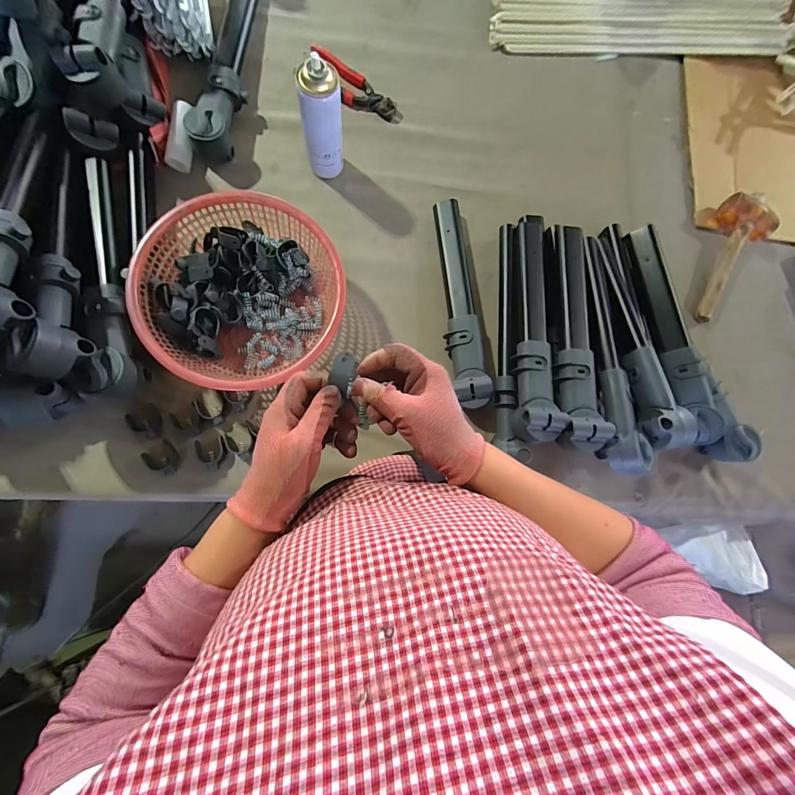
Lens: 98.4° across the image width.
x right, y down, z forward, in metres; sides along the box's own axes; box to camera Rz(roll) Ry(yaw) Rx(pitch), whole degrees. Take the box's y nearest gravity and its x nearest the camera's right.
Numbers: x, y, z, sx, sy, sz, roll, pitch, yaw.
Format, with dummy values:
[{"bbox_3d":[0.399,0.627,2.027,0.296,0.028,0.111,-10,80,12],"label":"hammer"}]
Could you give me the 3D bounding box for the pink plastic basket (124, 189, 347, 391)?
[{"bbox_3d":[-0.239,-0.164,0.555,0.286,0.114,0.273,1,83,-5],"label":"pink plastic basket"}]

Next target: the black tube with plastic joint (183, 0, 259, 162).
[{"bbox_3d":[-0.305,-0.609,0.627,0.070,0.064,0.377,8,82,-4],"label":"black tube with plastic joint"}]

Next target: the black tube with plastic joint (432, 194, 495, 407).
[{"bbox_3d":[0.112,-0.176,0.611,0.062,0.067,0.389,-5,83,-5],"label":"black tube with plastic joint"}]

